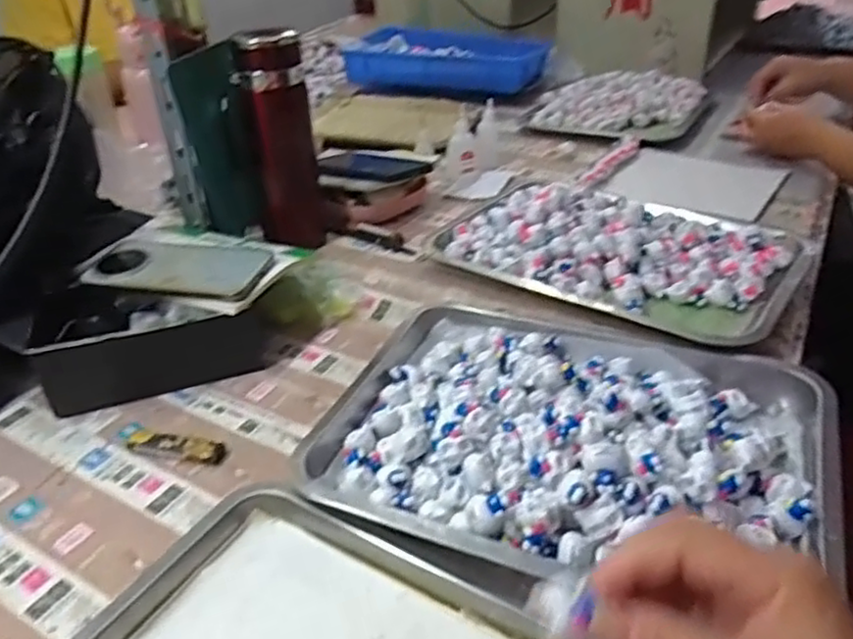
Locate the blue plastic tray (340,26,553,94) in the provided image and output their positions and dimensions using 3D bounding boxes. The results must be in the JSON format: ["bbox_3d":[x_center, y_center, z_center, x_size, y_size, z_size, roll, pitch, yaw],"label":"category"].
[{"bbox_3d":[0.039,-0.508,1.328,0.371,0.061,0.211,10,36,17],"label":"blue plastic tray"}]

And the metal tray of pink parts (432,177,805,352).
[{"bbox_3d":[0.195,-0.083,0.710,0.341,0.039,0.235,20,40,30],"label":"metal tray of pink parts"}]

